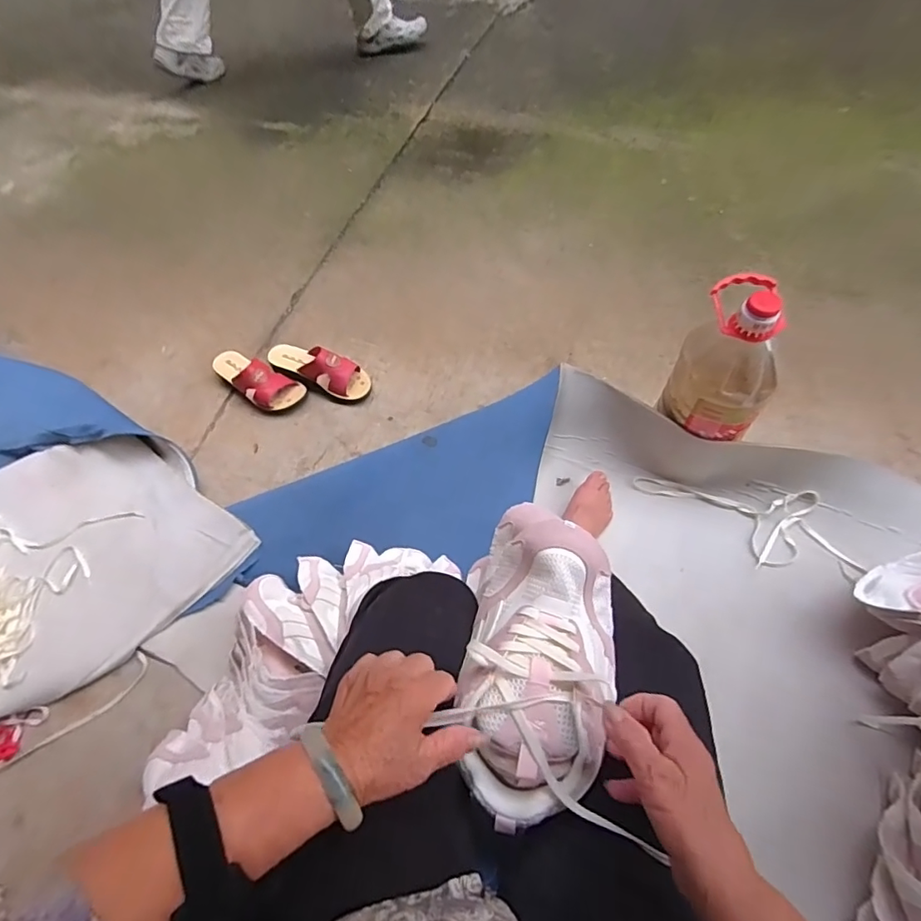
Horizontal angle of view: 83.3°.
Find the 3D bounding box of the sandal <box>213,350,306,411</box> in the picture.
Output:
[{"bbox_3d":[-0.420,-0.166,1.049,0.213,0.070,0.084,27,64,17],"label":"sandal"}]

